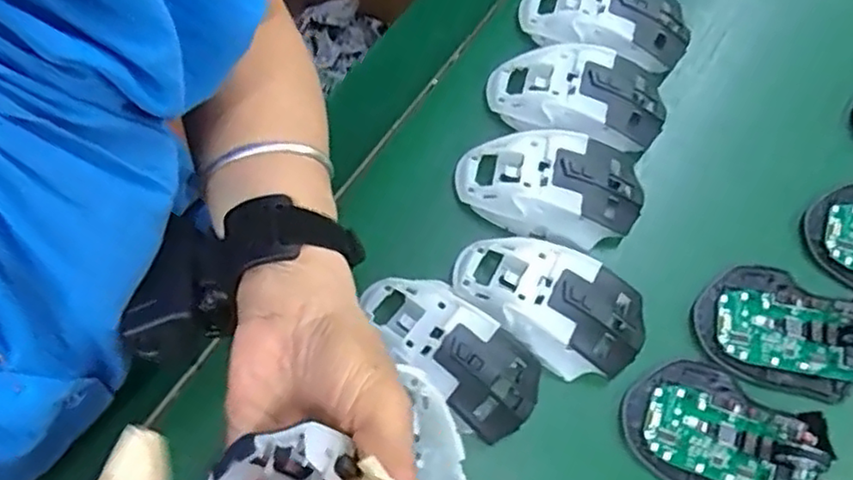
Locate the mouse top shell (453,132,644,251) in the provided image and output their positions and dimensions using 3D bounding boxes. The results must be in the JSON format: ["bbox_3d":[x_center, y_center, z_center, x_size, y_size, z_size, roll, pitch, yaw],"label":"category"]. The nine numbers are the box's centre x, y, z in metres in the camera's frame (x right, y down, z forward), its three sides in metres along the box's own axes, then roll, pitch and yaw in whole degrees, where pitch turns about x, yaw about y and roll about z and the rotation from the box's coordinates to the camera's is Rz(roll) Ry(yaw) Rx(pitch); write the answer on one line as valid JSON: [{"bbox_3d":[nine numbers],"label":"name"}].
[{"bbox_3d":[0.078,-0.033,0.416,0.115,0.033,0.063,9,71,1],"label":"mouse top shell"}]

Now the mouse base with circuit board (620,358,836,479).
[{"bbox_3d":[0.173,0.112,0.373,0.112,0.025,0.071,28,72,7],"label":"mouse base with circuit board"}]

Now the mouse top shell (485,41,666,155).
[{"bbox_3d":[0.100,-0.092,0.442,0.118,0.039,0.068,5,71,-1],"label":"mouse top shell"}]

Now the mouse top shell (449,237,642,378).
[{"bbox_3d":[0.073,0.036,0.391,0.114,0.031,0.063,29,72,7],"label":"mouse top shell"}]

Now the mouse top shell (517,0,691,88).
[{"bbox_3d":[0.125,-0.153,0.464,0.114,0.040,0.063,21,71,5],"label":"mouse top shell"}]

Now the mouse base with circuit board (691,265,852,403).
[{"bbox_3d":[0.225,0.053,0.399,0.113,0.020,0.072,17,71,3],"label":"mouse base with circuit board"}]

